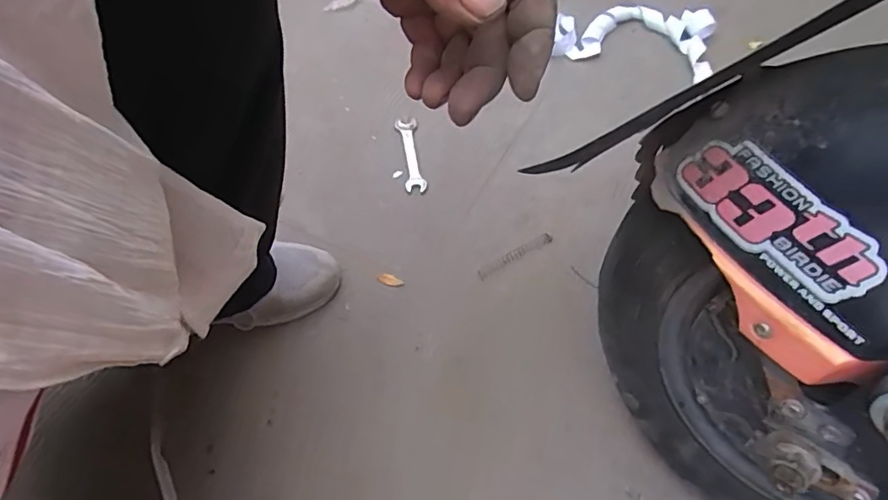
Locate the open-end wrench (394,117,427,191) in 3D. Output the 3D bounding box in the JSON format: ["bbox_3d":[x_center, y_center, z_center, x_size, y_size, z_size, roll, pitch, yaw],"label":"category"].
[{"bbox_3d":[-0.044,-0.127,0.742,0.028,0.008,0.128,-9,55,-1],"label":"open-end wrench"}]

